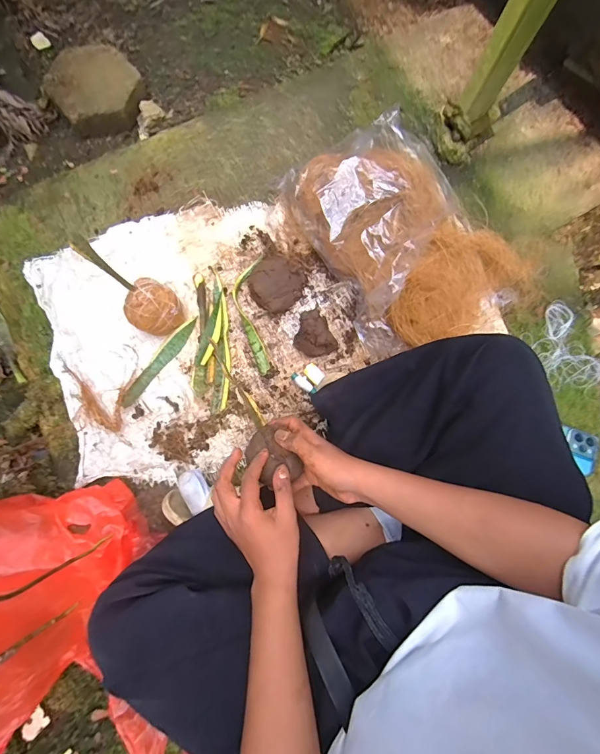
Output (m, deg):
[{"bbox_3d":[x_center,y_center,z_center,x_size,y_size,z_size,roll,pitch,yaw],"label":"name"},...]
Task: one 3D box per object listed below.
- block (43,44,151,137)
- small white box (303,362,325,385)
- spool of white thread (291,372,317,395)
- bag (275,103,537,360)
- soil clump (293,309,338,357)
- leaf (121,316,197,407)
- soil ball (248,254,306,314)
[{"bbox_3d":[-0.469,-0.662,0.872,0.192,0.076,0.212,-40,80,-9],"label":"block"},{"bbox_3d":[0.028,-0.007,0.714,0.029,0.020,0.040,-40,80,-9],"label":"small white box"},{"bbox_3d":[0.007,0.011,0.712,0.057,0.017,0.019,42,79,9],"label":"spool of white thread"},{"bbox_3d":[0.198,-0.282,0.725,0.334,0.151,0.445,-29,79,-7],"label":"bag"},{"bbox_3d":[0.025,-0.078,0.719,0.073,0.048,0.080,0,76,-1],"label":"soil clump"},{"bbox_3d":[-0.270,-0.035,0.715,0.032,0.018,0.202,34,78,7],"label":"leaf"},{"bbox_3d":[-0.045,-0.189,0.739,0.099,0.052,0.113,27,78,6],"label":"soil ball"}]

